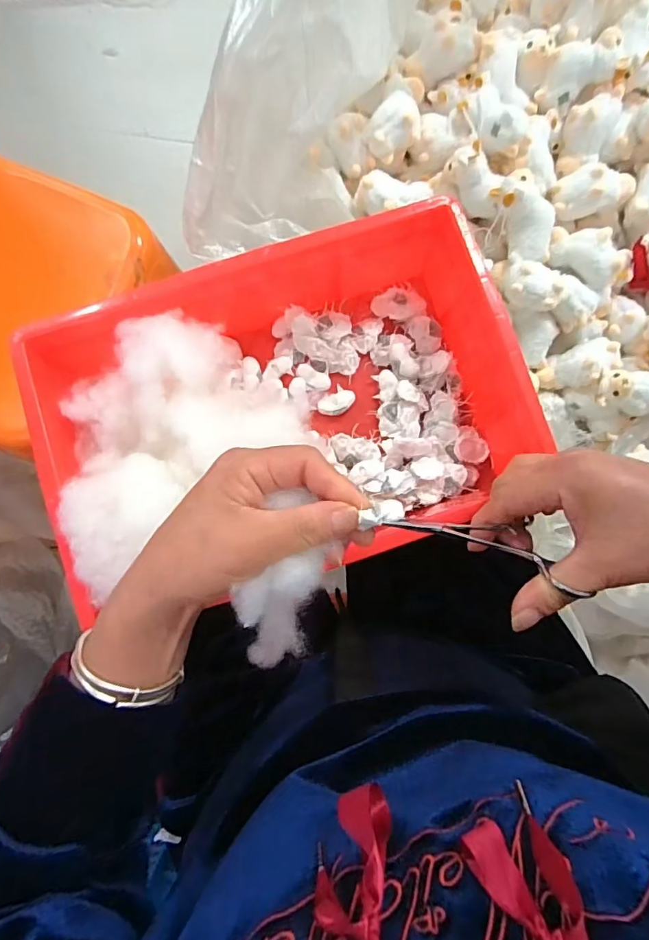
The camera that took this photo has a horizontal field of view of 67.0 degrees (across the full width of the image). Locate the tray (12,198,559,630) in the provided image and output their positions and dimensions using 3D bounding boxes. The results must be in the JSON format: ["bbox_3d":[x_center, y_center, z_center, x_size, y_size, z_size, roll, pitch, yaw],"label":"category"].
[{"bbox_3d":[-0.037,-0.057,0.401,0.356,0.094,0.219,-17,83,-5],"label":"tray"}]

